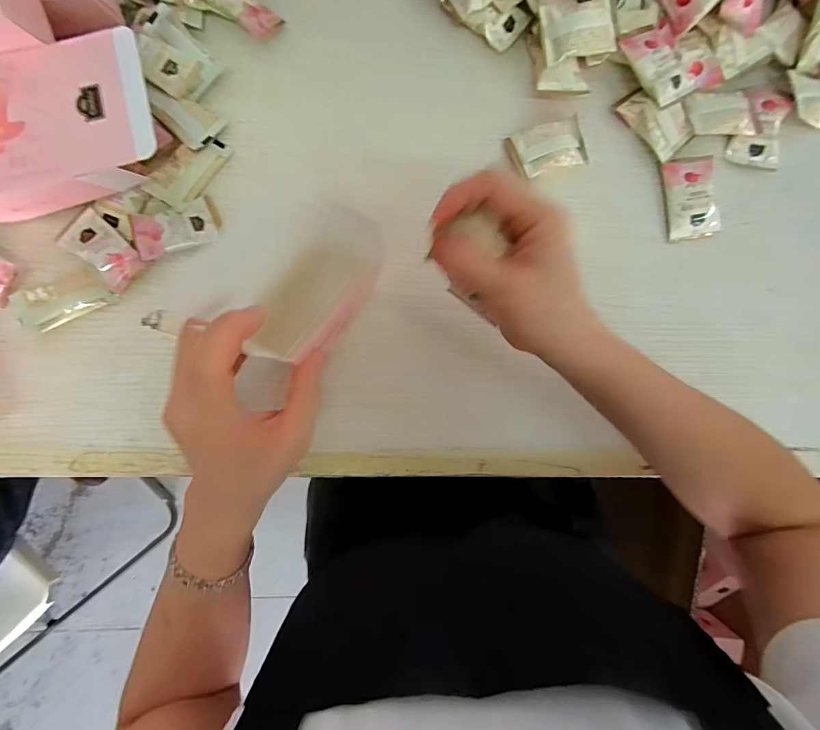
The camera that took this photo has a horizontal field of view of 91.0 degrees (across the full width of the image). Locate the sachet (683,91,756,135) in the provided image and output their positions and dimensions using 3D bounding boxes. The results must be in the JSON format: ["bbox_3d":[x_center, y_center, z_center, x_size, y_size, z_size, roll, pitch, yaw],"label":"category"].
[{"bbox_3d":[0.262,-0.212,0.336,0.061,0.009,0.039,-14,89,-5],"label":"sachet"}]

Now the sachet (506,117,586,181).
[{"bbox_3d":[0.115,-0.179,0.335,0.061,0.020,0.040,-18,90,-5],"label":"sachet"}]

